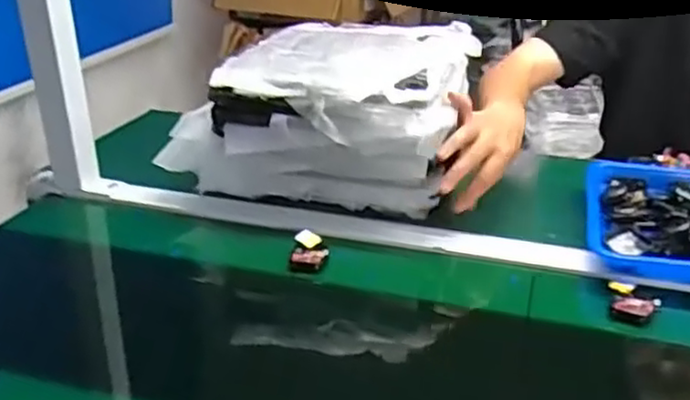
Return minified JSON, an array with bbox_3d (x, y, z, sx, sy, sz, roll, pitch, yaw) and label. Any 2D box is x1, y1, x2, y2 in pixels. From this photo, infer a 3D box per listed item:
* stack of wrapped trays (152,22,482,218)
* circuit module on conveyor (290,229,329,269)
[{"bbox_3d":[-0.014,-0.108,0.880,0.326,0.180,0.293,8,28,15],"label":"stack of wrapped trays"},{"bbox_3d":[-0.037,0.054,0.731,0.037,0.023,0.052,-1,27,0],"label":"circuit module on conveyor"}]

